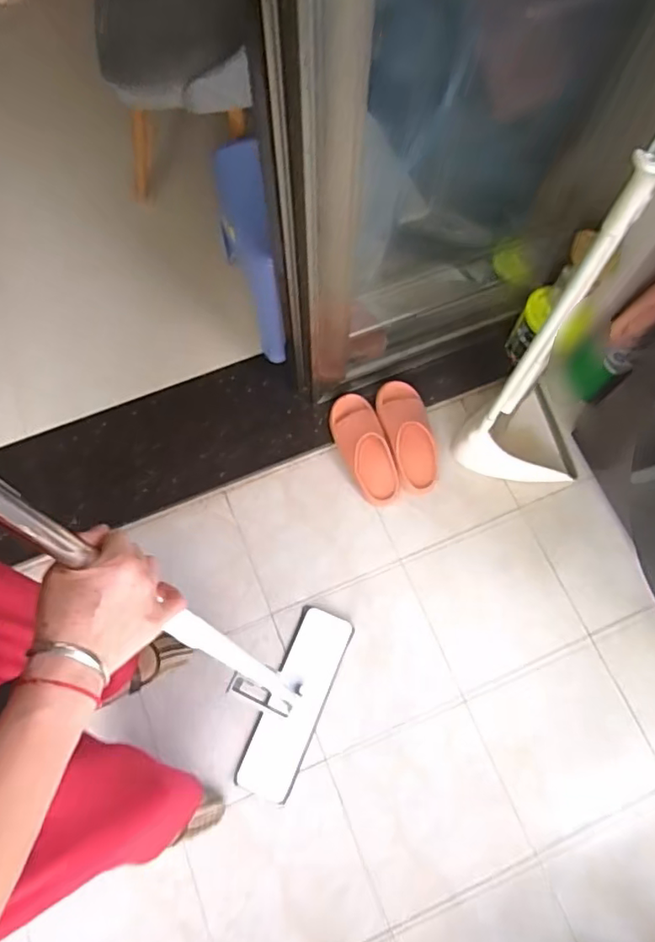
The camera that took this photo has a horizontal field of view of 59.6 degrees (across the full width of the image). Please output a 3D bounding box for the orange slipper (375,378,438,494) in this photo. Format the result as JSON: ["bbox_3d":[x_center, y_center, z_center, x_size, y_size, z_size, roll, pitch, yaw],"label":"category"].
[{"bbox_3d":[0.179,-0.076,1.271,0.110,0.059,0.250,-15,73,-7],"label":"orange slipper"}]

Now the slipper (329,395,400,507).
[{"bbox_3d":[0.083,-0.047,1.256,0.101,0.064,0.247,-23,74,-9],"label":"slipper"}]

